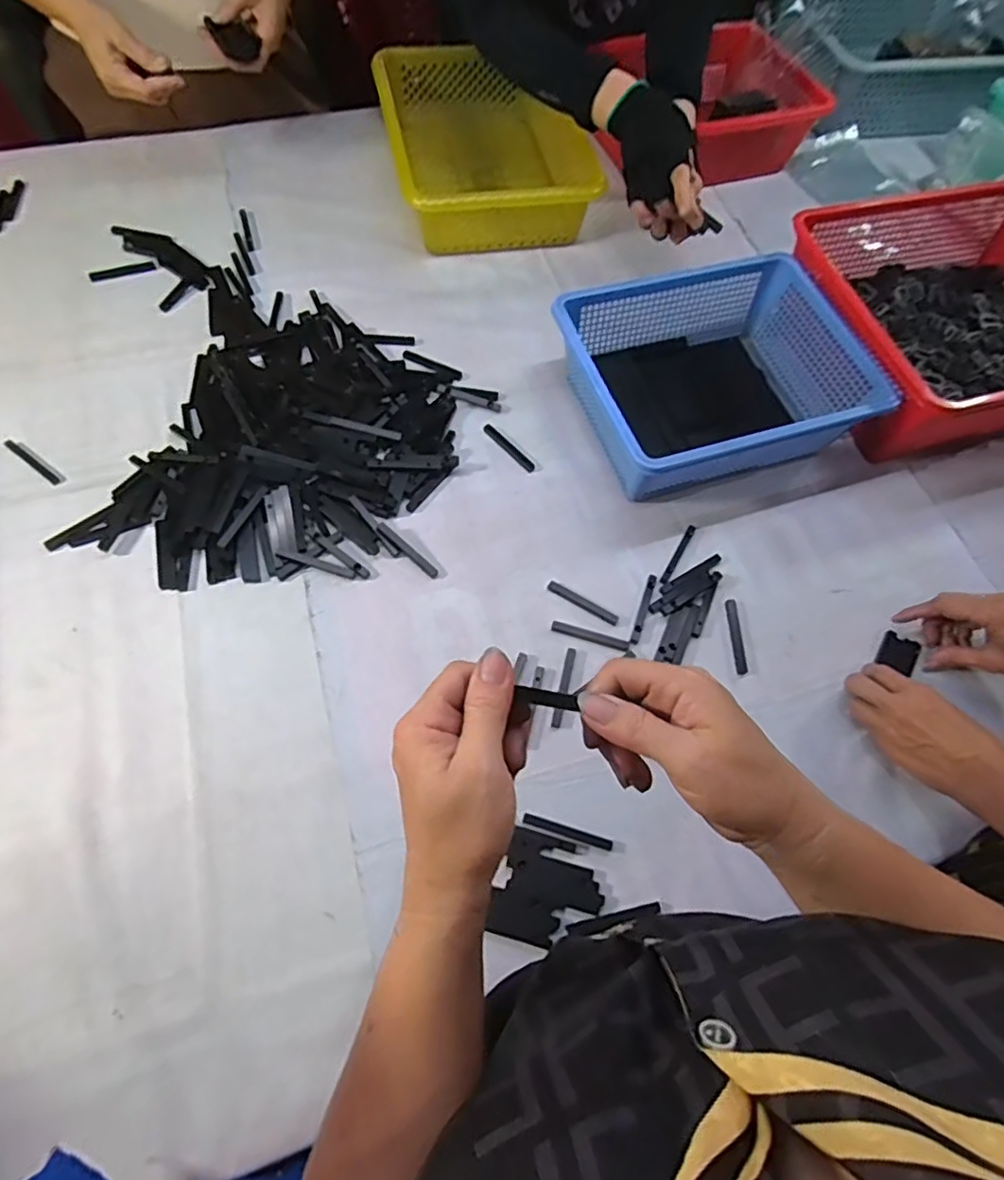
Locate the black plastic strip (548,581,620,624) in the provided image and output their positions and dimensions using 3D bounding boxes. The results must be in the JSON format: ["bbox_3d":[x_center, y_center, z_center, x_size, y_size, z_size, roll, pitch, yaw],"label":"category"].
[{"bbox_3d":[0.077,0.013,0.595,0.074,0.005,0.011,31,66,11],"label":"black plastic strip"}]

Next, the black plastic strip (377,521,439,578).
[{"bbox_3d":[-0.092,-0.038,0.606,0.074,0.010,0.010,42,68,1],"label":"black plastic strip"}]

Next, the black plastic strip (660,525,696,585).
[{"bbox_3d":[0.179,-0.036,0.625,0.011,0.004,0.078,29,65,10],"label":"black plastic strip"}]

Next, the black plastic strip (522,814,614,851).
[{"bbox_3d":[0.054,0.197,0.507,0.077,0.004,0.009,19,50,-2],"label":"black plastic strip"}]

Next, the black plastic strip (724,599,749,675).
[{"bbox_3d":[0.223,0.043,0.590,0.013,0.004,0.073,1,64,-3],"label":"black plastic strip"}]

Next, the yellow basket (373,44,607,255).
[{"bbox_3d":[-0.011,-0.595,0.843,0.277,0.088,0.333,-10,65,-8],"label":"yellow basket"}]

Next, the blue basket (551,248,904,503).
[{"bbox_3d":[0.219,-0.221,0.664,0.286,0.102,0.229,-19,66,-12],"label":"blue basket"}]

